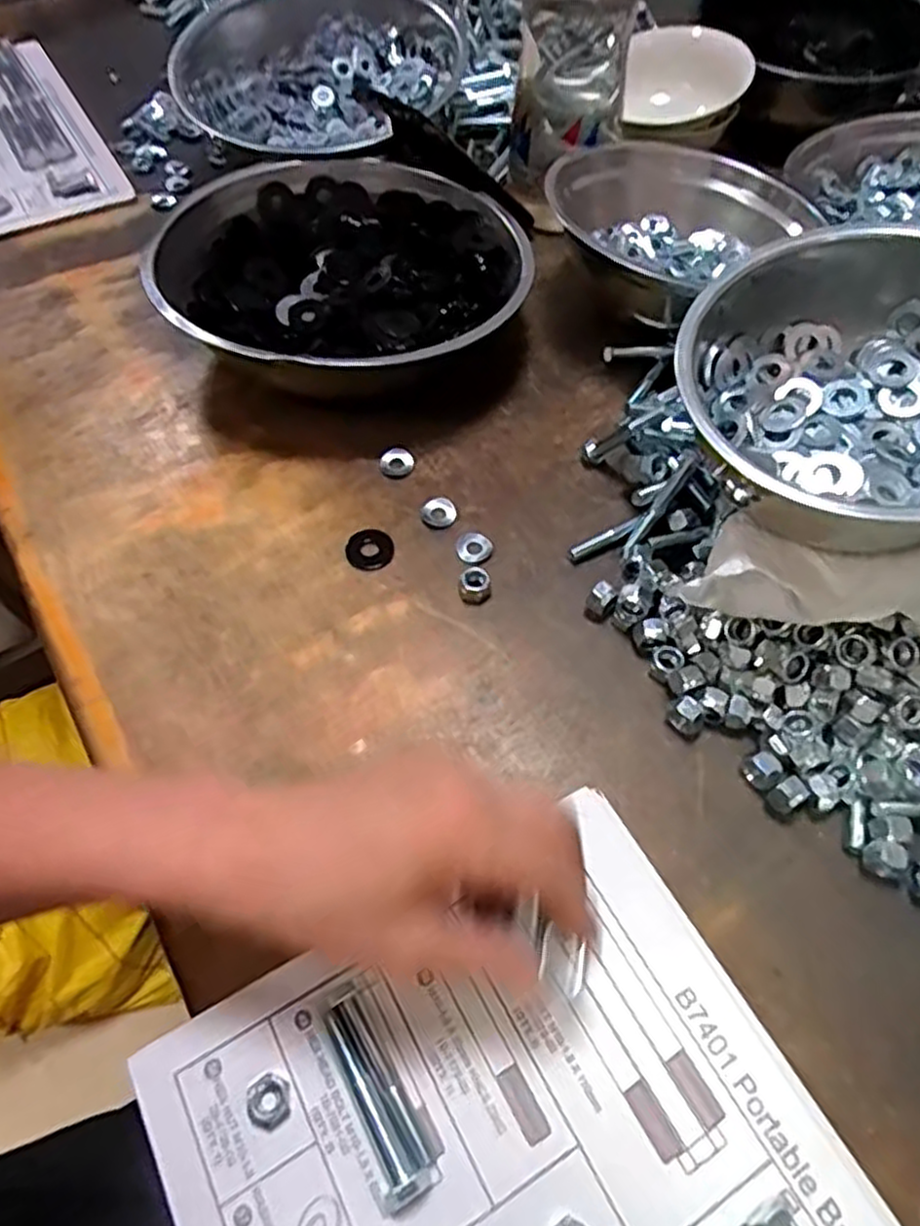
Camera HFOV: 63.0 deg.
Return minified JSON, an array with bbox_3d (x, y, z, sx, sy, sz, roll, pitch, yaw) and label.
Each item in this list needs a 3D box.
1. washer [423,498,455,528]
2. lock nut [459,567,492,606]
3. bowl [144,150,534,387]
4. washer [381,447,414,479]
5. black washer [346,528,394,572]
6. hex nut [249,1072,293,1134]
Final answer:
[{"bbox_3d":[-0.013,-0.064,0.474,0.019,0.004,0.022,36,63,21],"label":"washer"},{"bbox_3d":[0.009,-0.016,0.439,0.018,0.012,0.019,0,56,0],"label":"lock nut"},{"bbox_3d":[-0.085,-0.243,0.548,0.253,0.071,0.260,0,56,0],"label":"bowl"},{"bbox_3d":[-0.042,-0.100,0.494,0.022,0.005,0.020,-4,56,-3],"label":"washer"},{"bbox_3d":[-0.055,-0.039,0.460,0.028,0.006,0.028,0,56,0],"label":"black washer"},{"bbox_3d":[-0.074,0.190,0.292,0.015,0.010,0.018,-18,58,-12],"label":"hex nut"}]

